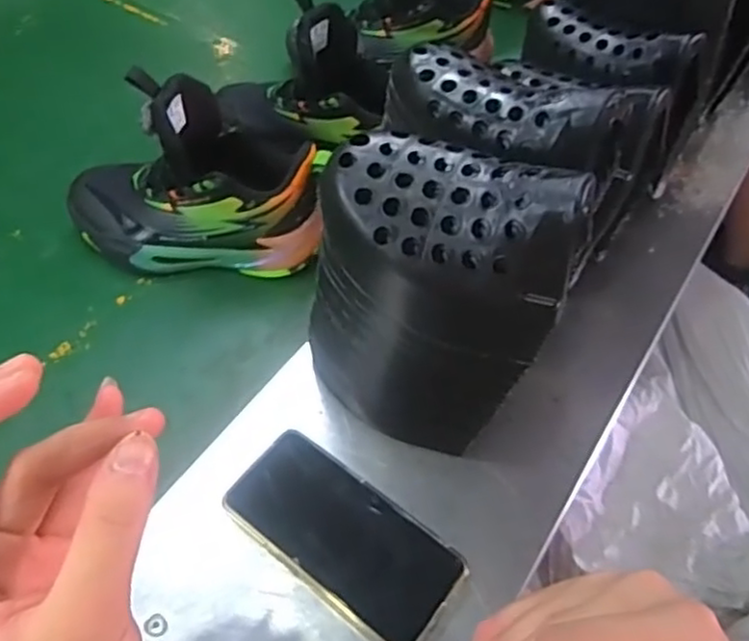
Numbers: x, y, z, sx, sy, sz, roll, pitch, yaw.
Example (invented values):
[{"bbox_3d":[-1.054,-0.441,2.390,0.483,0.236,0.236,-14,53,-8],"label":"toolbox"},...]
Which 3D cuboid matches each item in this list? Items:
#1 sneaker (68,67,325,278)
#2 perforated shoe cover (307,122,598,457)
[{"bbox_3d":[-0.162,-0.123,0.588,0.230,0.155,0.080,6,54,1],"label":"sneaker"},{"bbox_3d":[0.033,-0.002,0.439,0.152,0.255,0.076,22,56,13],"label":"perforated shoe cover"}]

